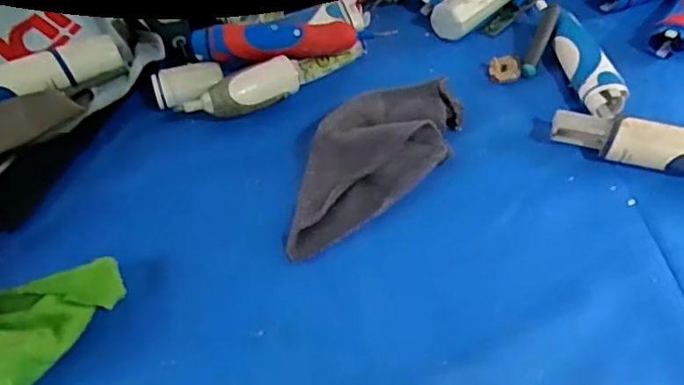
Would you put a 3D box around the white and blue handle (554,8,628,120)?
[{"bbox_3d":[0.198,-0.107,0.482,0.031,0.023,0.105,-7,55,-4],"label":"white and blue handle"}]

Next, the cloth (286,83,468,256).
[{"bbox_3d":[0.017,-0.032,0.434,0.174,0.025,0.085,-35,62,-21],"label":"cloth"}]

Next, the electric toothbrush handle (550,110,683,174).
[{"bbox_3d":[0.222,-0.033,0.428,0.133,0.025,0.028,15,57,11],"label":"electric toothbrush handle"}]

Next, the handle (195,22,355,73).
[{"bbox_3d":[-0.054,-0.120,0.475,0.127,0.023,0.023,-5,55,-2],"label":"handle"}]

